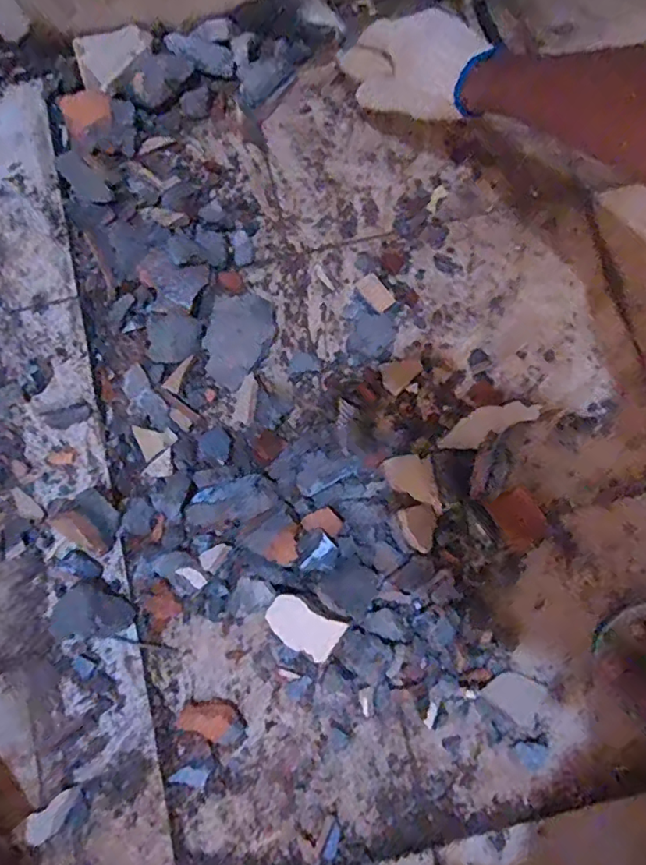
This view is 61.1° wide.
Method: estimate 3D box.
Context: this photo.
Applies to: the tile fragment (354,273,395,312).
[{"bbox_3d":[0.056,-0.149,0.580,0.022,0.005,0.042,-40,78,13],"label":"tile fragment"}]

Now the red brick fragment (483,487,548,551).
[{"bbox_3d":[0.195,0.084,0.542,0.043,0.010,0.059,-37,82,-7],"label":"red brick fragment"}]

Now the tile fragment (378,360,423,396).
[{"bbox_3d":[0.081,-0.065,0.580,0.046,0.004,0.033,-42,83,-8],"label":"tile fragment"}]

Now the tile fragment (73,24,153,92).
[{"bbox_3d":[-0.231,-0.419,0.609,0.083,0.010,0.067,-17,80,-4],"label":"tile fragment"}]

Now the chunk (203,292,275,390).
[{"bbox_3d":[-0.089,-0.098,0.574,0.067,0.014,0.100,19,95,5],"label":"chunk"}]

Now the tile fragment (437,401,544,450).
[{"bbox_3d":[0.172,-0.010,0.566,0.110,0.004,0.034,-26,81,-6],"label":"tile fragment"}]

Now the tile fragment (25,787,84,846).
[{"bbox_3d":[-0.241,0.345,0.493,0.023,0.007,0.053,46,68,7],"label":"tile fragment"}]

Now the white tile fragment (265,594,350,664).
[{"bbox_3d":[-0.019,0.183,0.510,0.070,0.006,0.047,30,107,3],"label":"white tile fragment"}]

